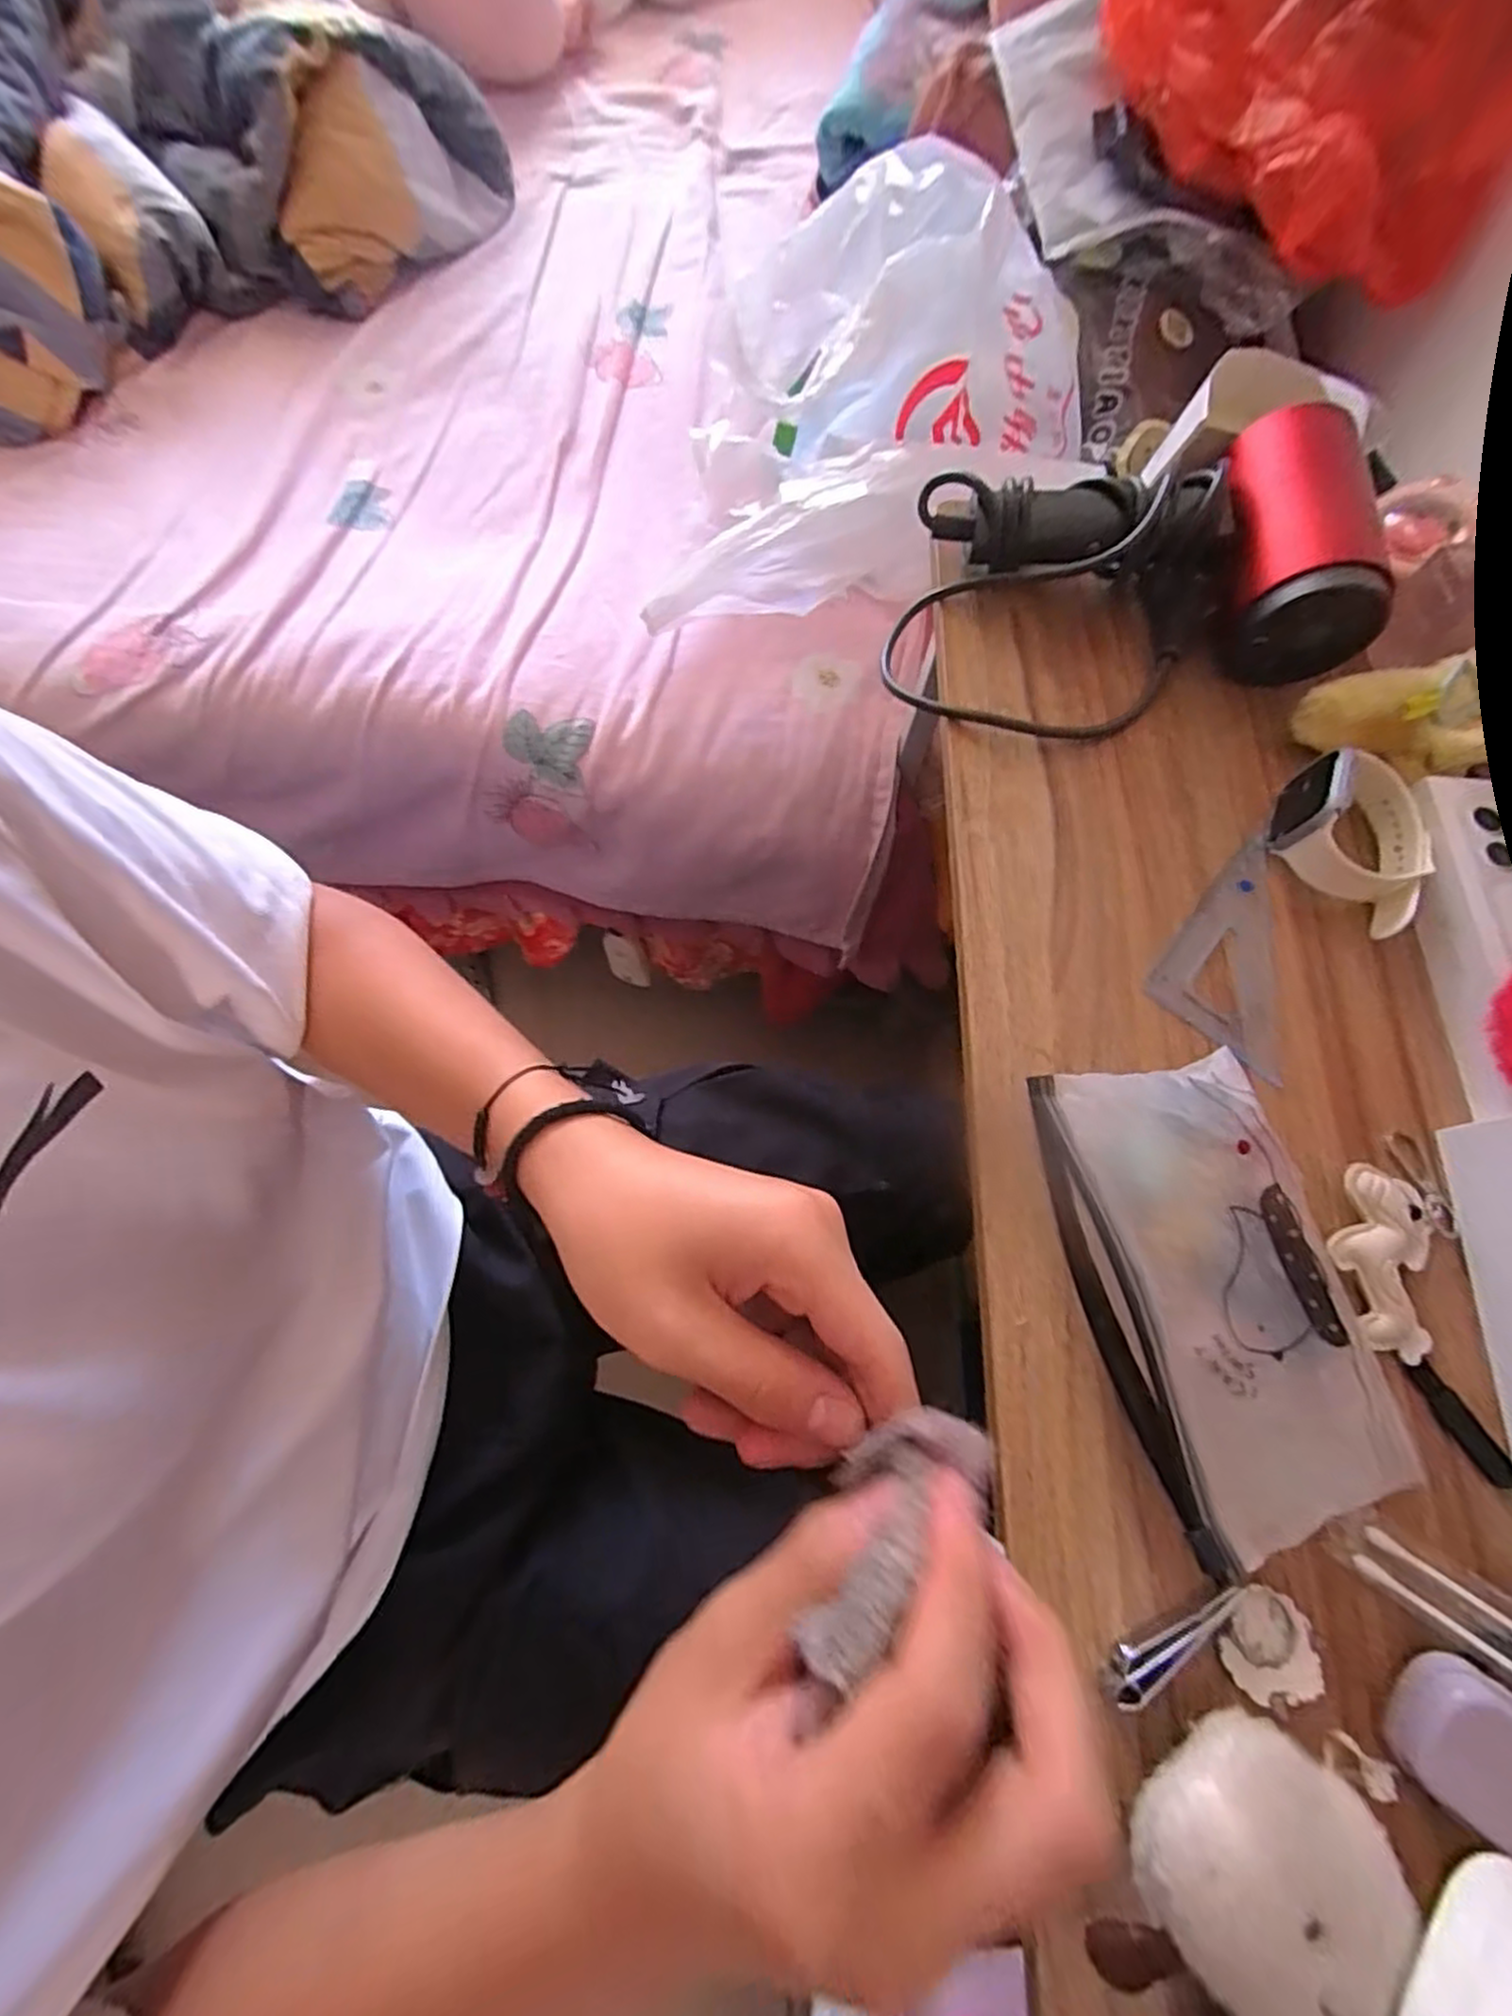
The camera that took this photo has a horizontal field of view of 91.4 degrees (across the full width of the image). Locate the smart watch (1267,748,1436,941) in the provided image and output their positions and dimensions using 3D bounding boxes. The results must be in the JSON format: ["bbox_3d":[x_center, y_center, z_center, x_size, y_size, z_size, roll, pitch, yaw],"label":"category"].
[{"bbox_3d":[0.284,-0.082,0.349,0.069,0.040,0.076,35,71,10],"label":"smart watch"}]

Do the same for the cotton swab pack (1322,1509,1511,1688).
[{"bbox_3d":[0.245,0.206,0.243,0.095,0.010,0.025,33,74,27],"label":"cotton swab pack"}]

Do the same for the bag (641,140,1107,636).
[{"bbox_3d":[0.103,-0.464,0.563,0.302,0.152,0.366,15,69,3],"label":"bag"}]

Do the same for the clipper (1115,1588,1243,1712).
[{"bbox_3d":[0.138,0.208,0.245,0.053,0.011,0.012,-29,73,-13],"label":"clipper"}]

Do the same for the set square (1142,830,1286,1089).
[{"bbox_3d":[0.235,-0.026,0.349,0.066,0.004,0.107,37,72,11],"label":"set square"}]

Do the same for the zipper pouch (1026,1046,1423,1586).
[{"bbox_3d":[0.167,0.102,0.279,0.094,0.033,0.161,-9,70,-6],"label":"zipper pouch"}]

